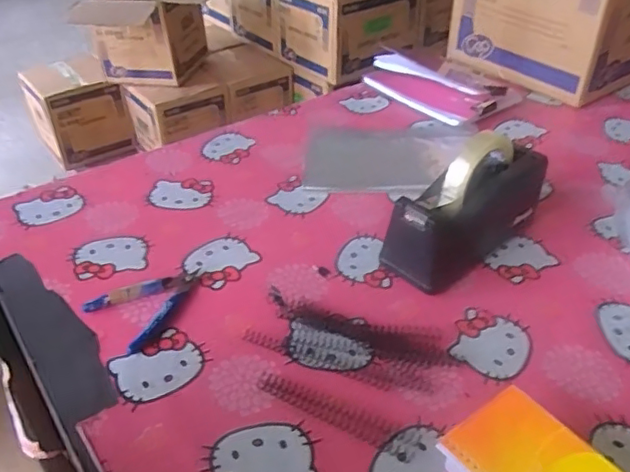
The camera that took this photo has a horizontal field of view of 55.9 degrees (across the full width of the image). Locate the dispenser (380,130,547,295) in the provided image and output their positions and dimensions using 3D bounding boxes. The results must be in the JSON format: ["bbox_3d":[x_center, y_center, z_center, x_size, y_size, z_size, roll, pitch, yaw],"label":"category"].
[{"bbox_3d":[0.163,-0.035,0.644,0.200,0.121,0.085,-30,47,-33],"label":"dispenser"}]

